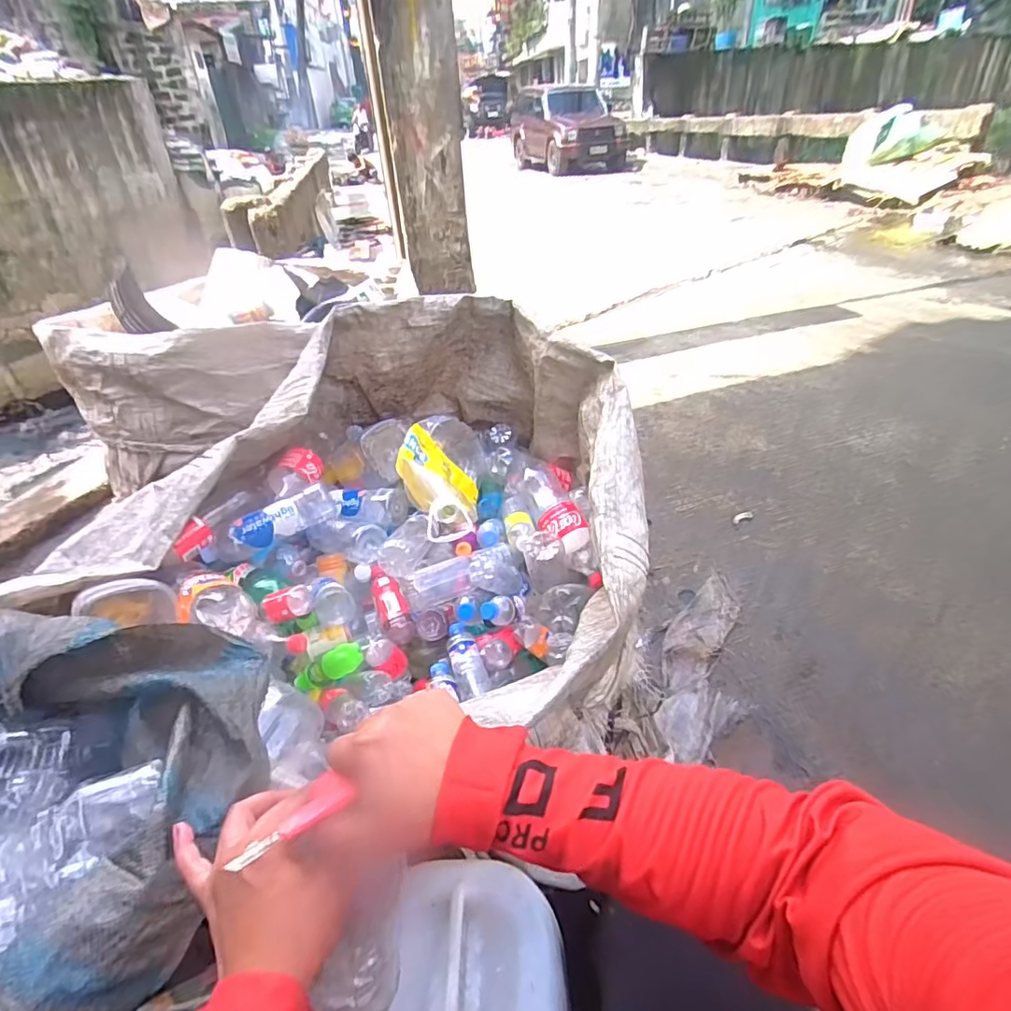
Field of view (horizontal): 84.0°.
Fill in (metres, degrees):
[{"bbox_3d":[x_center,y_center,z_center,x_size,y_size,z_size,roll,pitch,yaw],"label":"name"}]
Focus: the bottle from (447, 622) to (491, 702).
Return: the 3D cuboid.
[{"bbox_3d":[-0.072,0.295,1.045,0.059,0.065,0.154,-13,50,-12],"label":"bottle"}]

